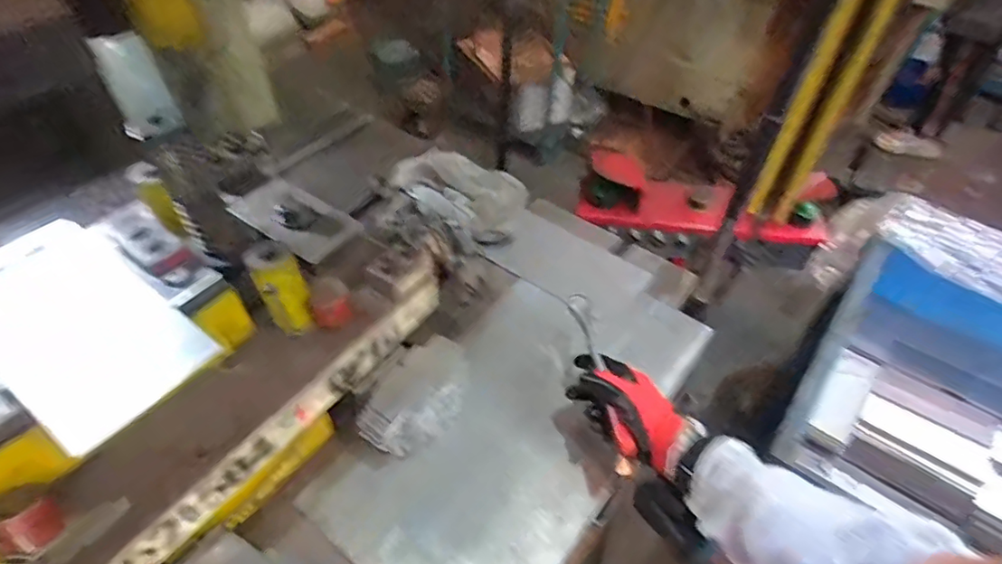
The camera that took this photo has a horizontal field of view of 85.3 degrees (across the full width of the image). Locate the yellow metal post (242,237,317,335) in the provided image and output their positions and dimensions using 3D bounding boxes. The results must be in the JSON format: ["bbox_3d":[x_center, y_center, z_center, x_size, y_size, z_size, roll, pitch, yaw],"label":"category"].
[{"bbox_3d":[-0.216,0.007,0.541,0.042,0.094,0.040,-25,53,-22],"label":"yellow metal post"}]

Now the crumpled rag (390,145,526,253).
[{"bbox_3d":[-0.054,-0.144,0.862,0.196,0.069,0.156,34,56,26],"label":"crumpled rag"}]

